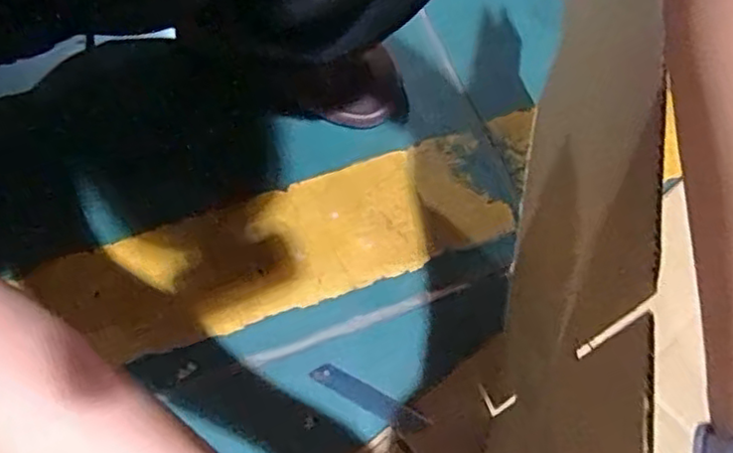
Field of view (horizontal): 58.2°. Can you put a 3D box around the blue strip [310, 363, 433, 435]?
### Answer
[{"bbox_3d":[0.002,0.140,0.534,0.100,0.004,0.020,28,68,15],"label":"blue strip"}]

